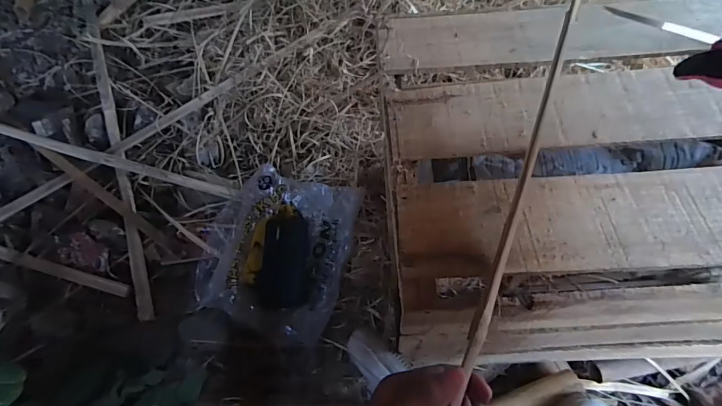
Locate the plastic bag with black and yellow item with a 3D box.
[{"bbox_3d":[-0.157,0.085,0.747,0.268,0.066,0.281,16,68,11],"label":"plastic bag with black and yellow item"}]

